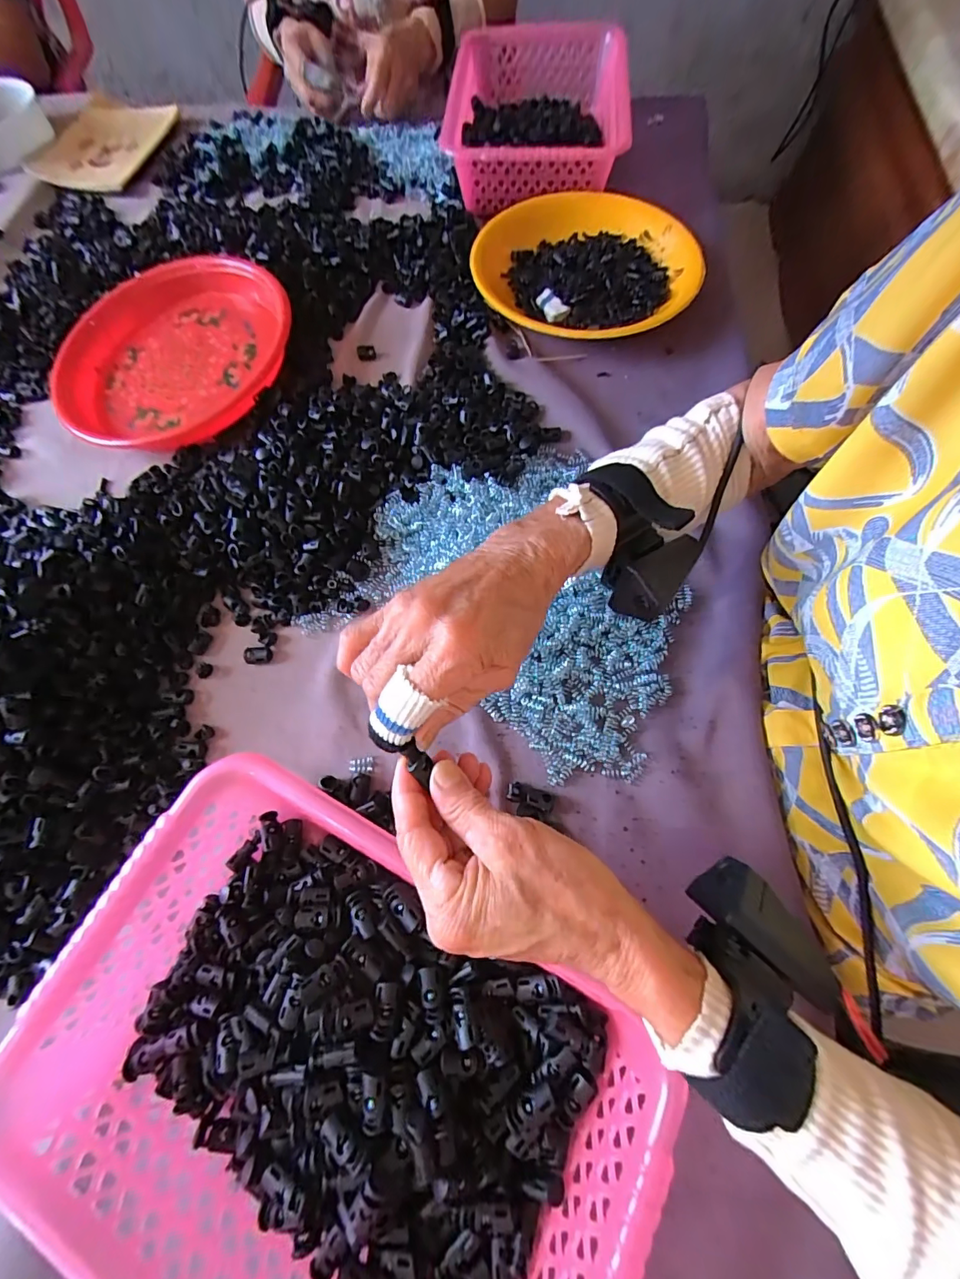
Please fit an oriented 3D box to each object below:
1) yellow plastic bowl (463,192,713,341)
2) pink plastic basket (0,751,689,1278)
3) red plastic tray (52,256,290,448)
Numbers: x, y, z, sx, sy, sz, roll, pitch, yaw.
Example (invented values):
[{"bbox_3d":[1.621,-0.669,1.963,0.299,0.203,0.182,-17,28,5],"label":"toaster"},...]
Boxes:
[{"bbox_3d":[0.118,-0.407,0.513,0.231,0.041,0.232,-1,69,2],"label":"yellow plastic bowl"},{"bbox_3d":[-0.075,0.229,0.258,0.311,0.076,0.221,28,72,12],"label":"pink plastic basket"},{"bbox_3d":[-0.315,-0.300,0.485,0.248,0.038,0.207,-43,74,-13],"label":"red plastic tray"}]

